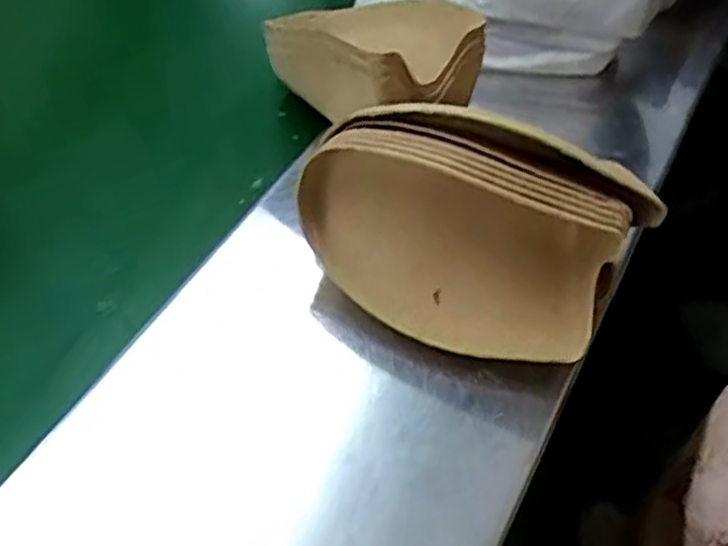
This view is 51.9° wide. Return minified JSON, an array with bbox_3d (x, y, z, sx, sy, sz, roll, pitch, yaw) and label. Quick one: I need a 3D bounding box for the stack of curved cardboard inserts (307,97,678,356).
[{"bbox_3d":[0.059,-0.025,0.436,0.185,0.105,0.104,20,55,11],"label":"stack of curved cardboard inserts"}]

